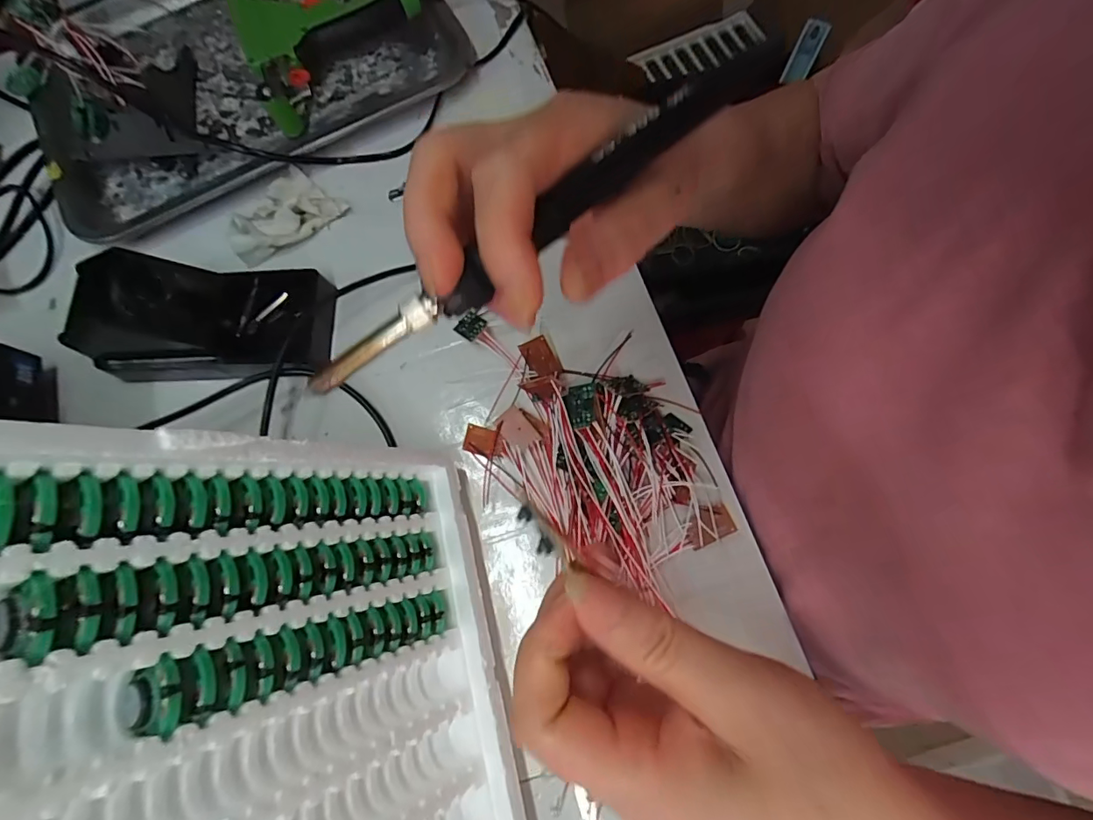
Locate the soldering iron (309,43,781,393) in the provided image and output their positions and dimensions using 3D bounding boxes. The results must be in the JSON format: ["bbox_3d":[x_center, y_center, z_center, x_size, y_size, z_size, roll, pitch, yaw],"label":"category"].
[{"bbox_3d":[-0.003,-0.061,0.167,0.188,0.016,0.017,-36,75,5],"label":"soldering iron"}]

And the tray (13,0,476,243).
[{"bbox_3d":[-0.261,-0.303,0.420,0.347,0.047,0.252,-28,74,-5],"label":"tray"}]

